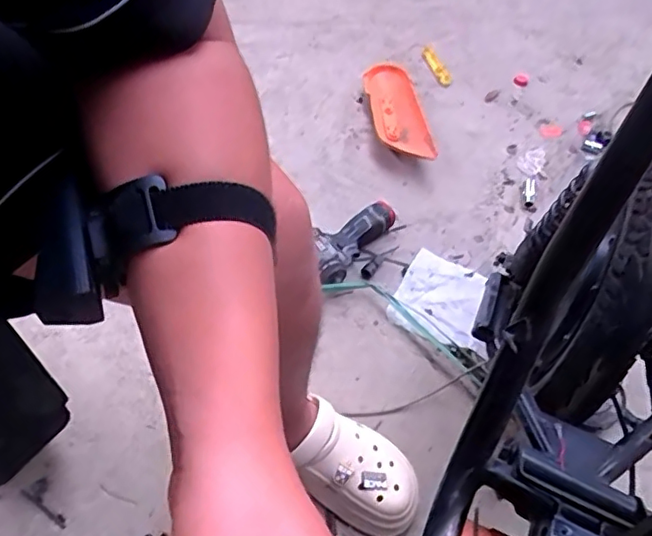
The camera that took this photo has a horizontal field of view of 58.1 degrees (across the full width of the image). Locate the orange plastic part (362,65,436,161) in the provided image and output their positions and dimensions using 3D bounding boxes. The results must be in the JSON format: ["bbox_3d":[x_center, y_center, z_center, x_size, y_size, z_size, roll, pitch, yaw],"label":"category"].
[{"bbox_3d":[0.142,-0.298,1.145,0.089,0.053,0.277,-6,54,-13],"label":"orange plastic part"}]

